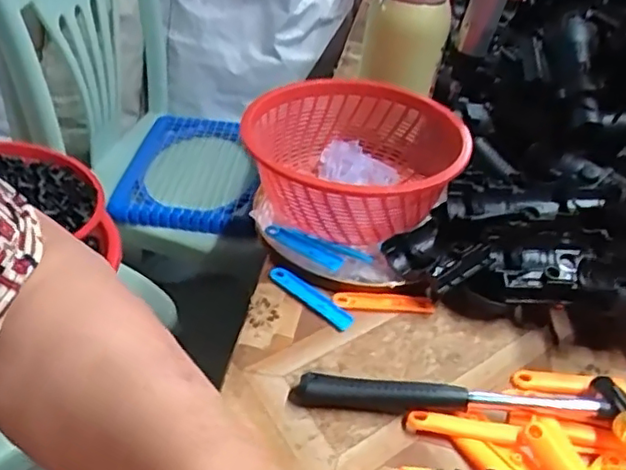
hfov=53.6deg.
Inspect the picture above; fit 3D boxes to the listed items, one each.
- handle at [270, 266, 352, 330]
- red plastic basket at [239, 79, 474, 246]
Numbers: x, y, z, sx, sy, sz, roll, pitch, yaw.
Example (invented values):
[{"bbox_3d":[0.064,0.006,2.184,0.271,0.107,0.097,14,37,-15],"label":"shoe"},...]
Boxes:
[{"bbox_3d":[-0.001,0.045,0.459,0.074,0.007,0.015,30,44,28],"label":"handle"},{"bbox_3d":[0.033,-0.053,0.526,0.175,0.089,0.174,16,39,13],"label":"red plastic basket"}]

